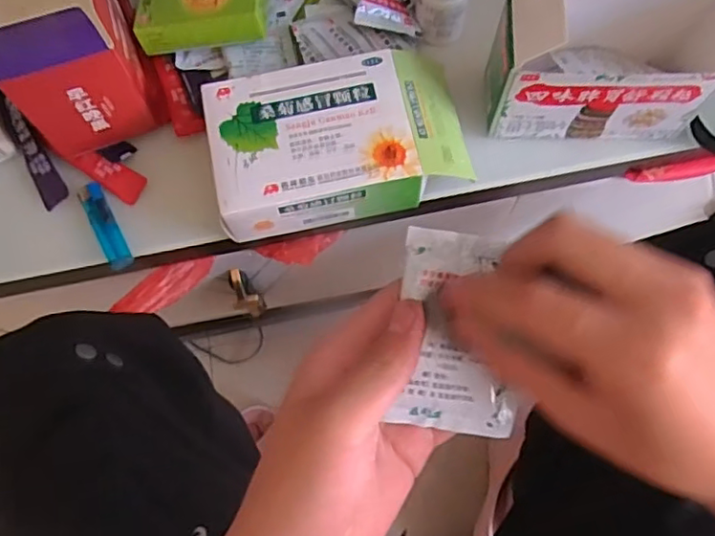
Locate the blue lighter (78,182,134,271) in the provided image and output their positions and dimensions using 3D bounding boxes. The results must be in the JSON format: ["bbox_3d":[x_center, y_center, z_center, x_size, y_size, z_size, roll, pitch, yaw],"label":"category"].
[{"bbox_3d":[-0.208,-0.035,0.507,0.019,0.011,0.077,-26,74,-7],"label":"blue lighter"}]

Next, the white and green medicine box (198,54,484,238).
[{"bbox_3d":[-0.015,-0.100,0.480,0.194,0.044,0.120,-11,73,-2],"label":"white and green medicine box"}]

